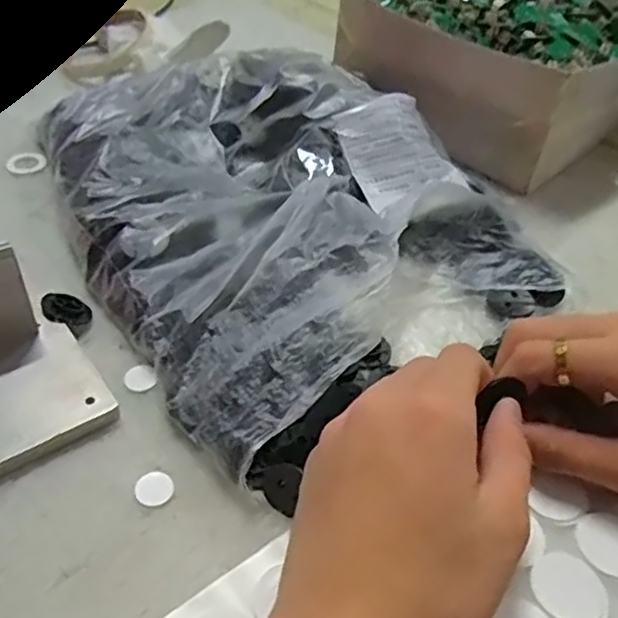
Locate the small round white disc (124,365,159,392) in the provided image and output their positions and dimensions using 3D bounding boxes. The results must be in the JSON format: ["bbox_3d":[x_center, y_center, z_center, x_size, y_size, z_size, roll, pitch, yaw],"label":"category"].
[{"bbox_3d":[-0.085,0.034,0.321,0.015,0.004,0.017,-17,50,-22],"label":"small round white disc"}]

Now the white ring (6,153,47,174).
[{"bbox_3d":[-0.198,-0.103,0.449,0.026,0.004,0.026,3,45,-3],"label":"white ring"}]

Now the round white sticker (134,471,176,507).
[{"bbox_3d":[-0.067,0.078,0.279,0.016,0.004,0.016,10,46,-10],"label":"round white sticker"}]

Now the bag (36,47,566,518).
[{"bbox_3d":[-0.016,-0.070,0.396,0.247,0.055,0.304,-24,52,-27],"label":"bag"}]

